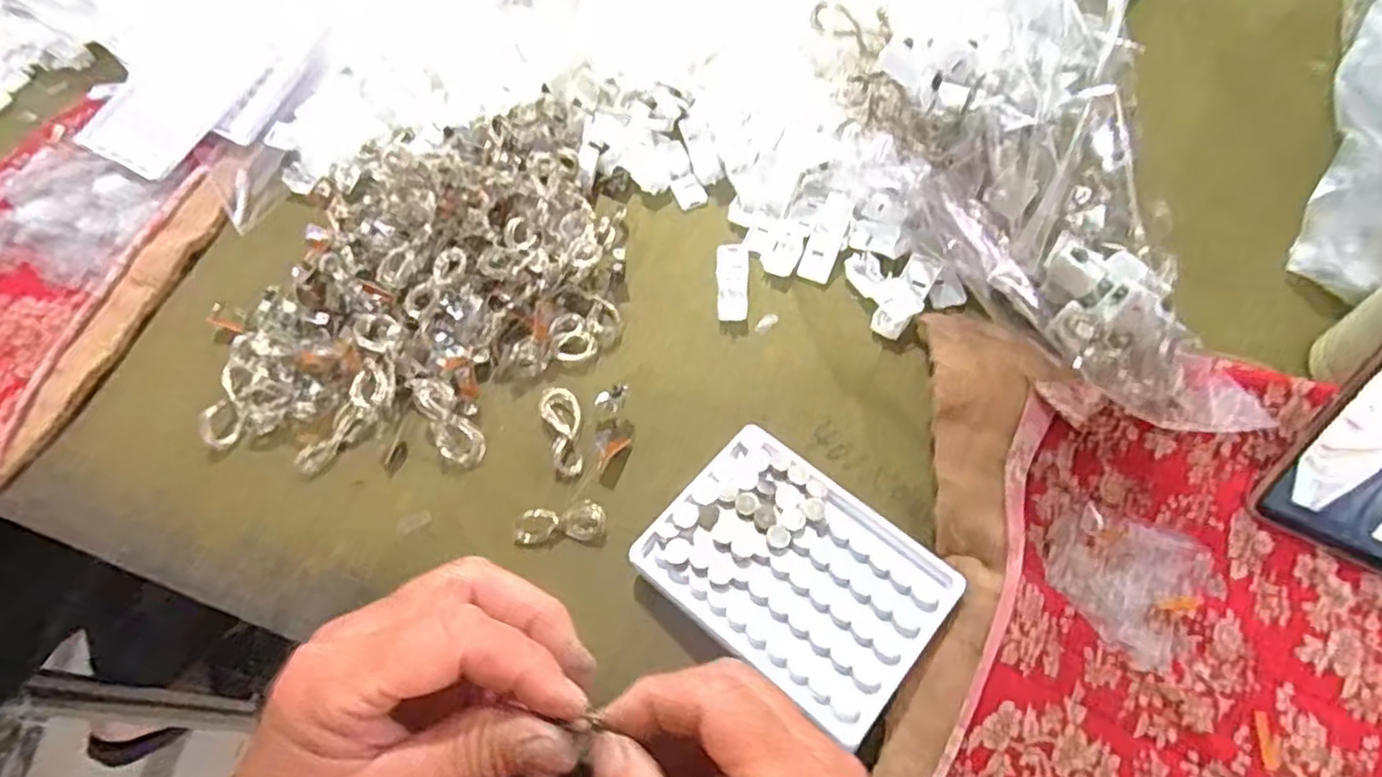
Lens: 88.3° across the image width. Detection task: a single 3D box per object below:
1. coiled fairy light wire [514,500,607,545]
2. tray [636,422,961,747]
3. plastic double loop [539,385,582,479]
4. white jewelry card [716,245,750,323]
[{"bbox_3d":[-0.068,0.070,0.371,0.046,0.011,0.020,-3,61,2],"label":"coiled fairy light wire"},{"bbox_3d":[0.051,0.089,0.344,0.131,0.023,0.093,35,68,21],"label":"tray"},{"bbox_3d":[-0.070,0.022,0.396,0.021,0.008,0.054,-17,61,-6],"label":"plastic double loop"},{"bbox_3d":[0.026,-0.066,0.438,0.020,0.007,0.056,2,61,5],"label":"white jewelry card"}]

